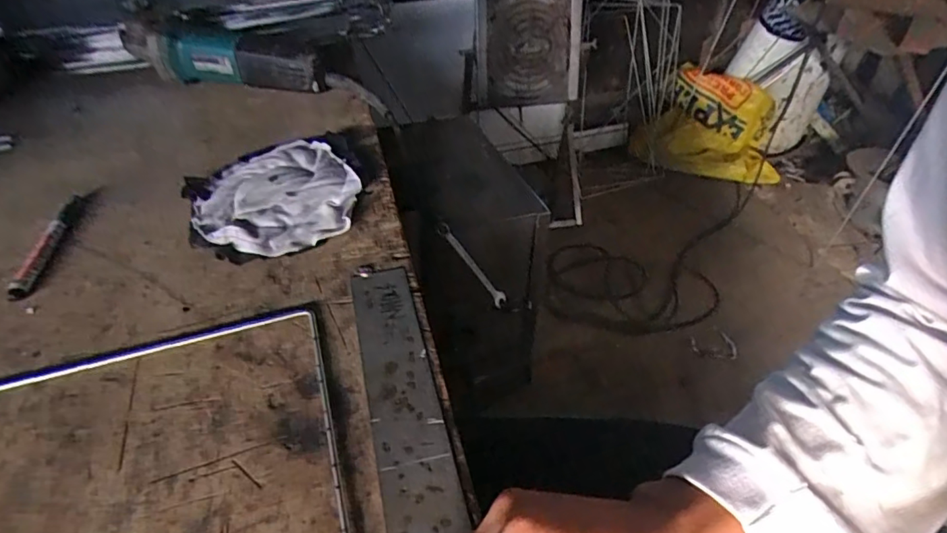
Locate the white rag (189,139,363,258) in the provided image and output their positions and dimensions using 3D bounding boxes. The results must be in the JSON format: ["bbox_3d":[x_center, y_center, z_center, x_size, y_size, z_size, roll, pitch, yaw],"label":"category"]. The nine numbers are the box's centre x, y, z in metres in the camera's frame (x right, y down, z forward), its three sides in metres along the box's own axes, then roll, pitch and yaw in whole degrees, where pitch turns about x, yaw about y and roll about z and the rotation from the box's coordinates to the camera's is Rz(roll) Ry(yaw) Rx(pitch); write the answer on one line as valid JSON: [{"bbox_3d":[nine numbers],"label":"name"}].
[{"bbox_3d":[-0.179,-0.072,0.503,0.138,0.021,0.162,-1,43,0],"label":"white rag"}]

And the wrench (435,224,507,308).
[{"bbox_3d":[-0.001,-0.001,0.661,0.015,0.151,0.013,-23,39,21],"label":"wrench"}]

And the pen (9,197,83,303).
[{"bbox_3d":[-0.364,-0.022,0.458,0.019,0.015,0.129,-7,43,-7],"label":"pen"}]

